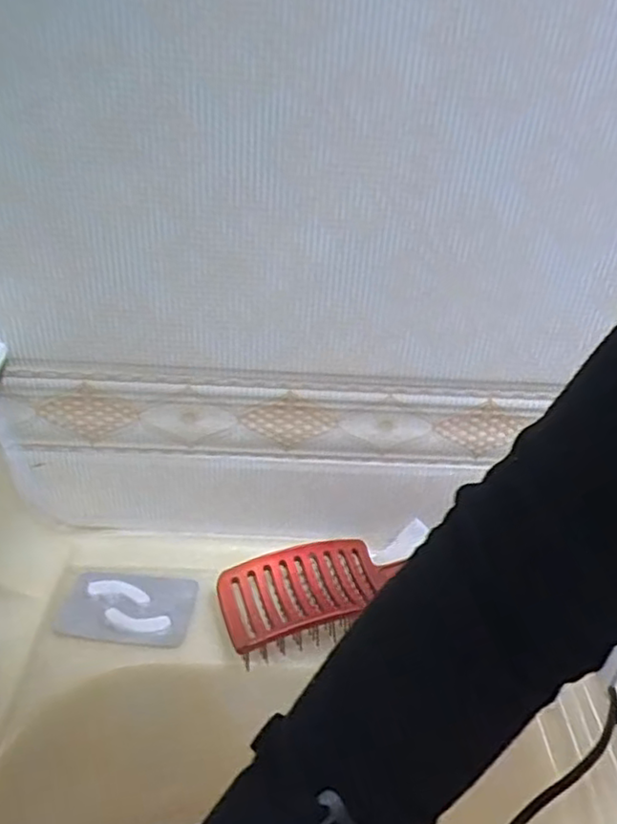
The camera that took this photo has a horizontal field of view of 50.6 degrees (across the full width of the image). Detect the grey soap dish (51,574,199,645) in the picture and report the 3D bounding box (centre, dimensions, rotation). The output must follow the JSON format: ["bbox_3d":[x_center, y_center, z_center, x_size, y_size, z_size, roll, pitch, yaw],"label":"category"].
[{"bbox_3d":[-0.134,0.144,0.486,0.095,0.010,0.056,5,33,0],"label":"grey soap dish"}]

